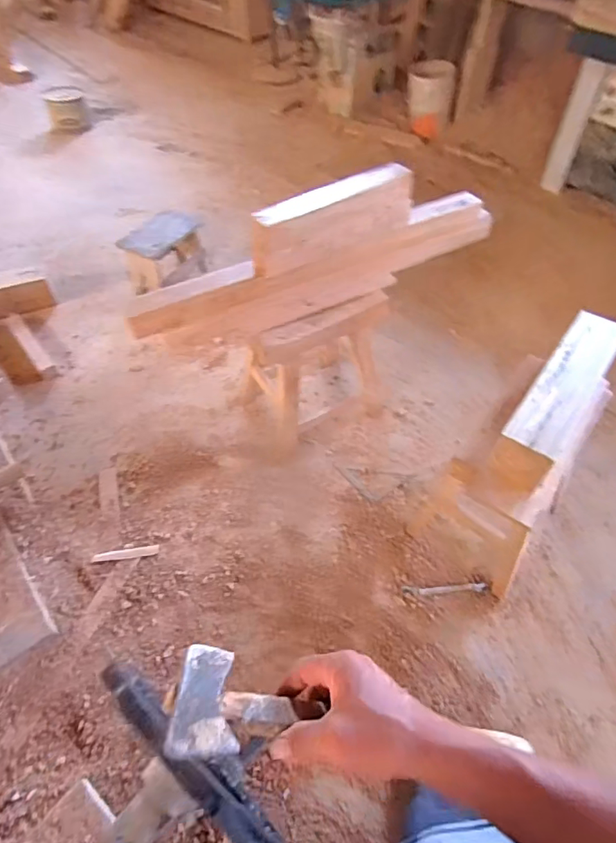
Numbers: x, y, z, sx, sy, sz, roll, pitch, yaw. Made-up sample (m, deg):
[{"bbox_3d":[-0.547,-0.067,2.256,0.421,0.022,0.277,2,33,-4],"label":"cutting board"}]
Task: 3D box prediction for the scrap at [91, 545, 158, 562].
[{"bbox_3d":[-0.577,0.421,1.577,0.199,0.013,0.035,-7,50,-7],"label":"scrap"}]

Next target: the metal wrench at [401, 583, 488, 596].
[{"bbox_3d":[0.416,0.508,1.499,0.257,0.017,0.031,-1,49,-2],"label":"metal wrench"}]

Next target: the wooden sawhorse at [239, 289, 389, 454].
[{"bbox_3d":[0.018,-0.206,1.762,0.466,0.512,0.326,-28,56,-20],"label":"wooden sawhorse"}]

